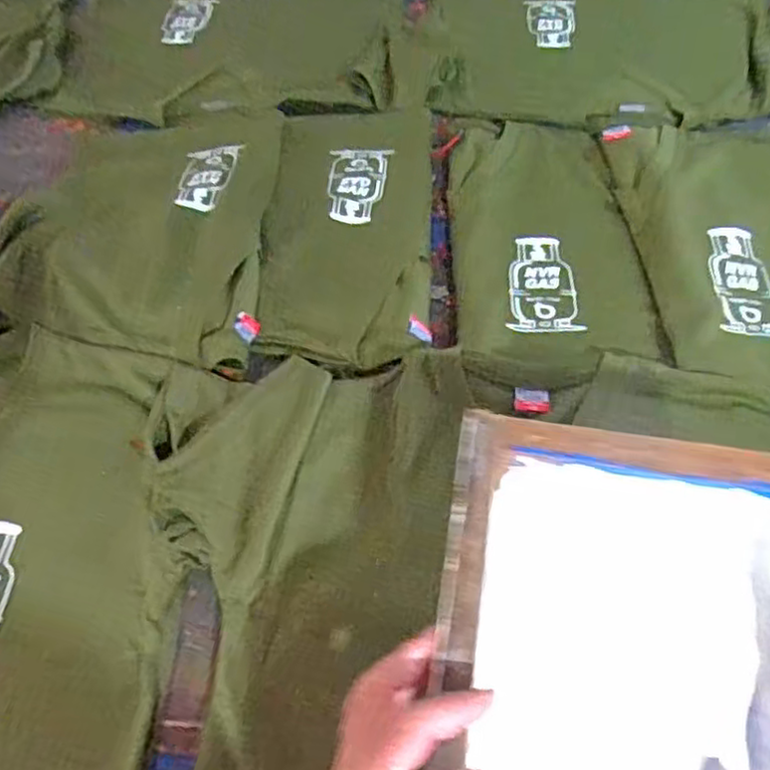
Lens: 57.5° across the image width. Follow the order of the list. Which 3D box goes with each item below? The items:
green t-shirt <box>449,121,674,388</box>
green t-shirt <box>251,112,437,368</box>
[{"bbox_3d":[0.167,-0.154,0.733,0.188,0.018,0.359,0,55,1],"label":"green t-shirt"},{"bbox_3d":[-0.039,-0.178,0.760,0.178,0.013,0.387,2,55,3],"label":"green t-shirt"}]

